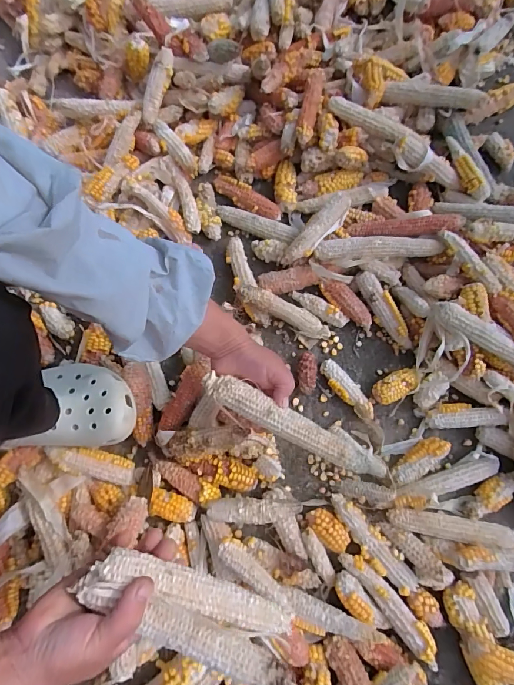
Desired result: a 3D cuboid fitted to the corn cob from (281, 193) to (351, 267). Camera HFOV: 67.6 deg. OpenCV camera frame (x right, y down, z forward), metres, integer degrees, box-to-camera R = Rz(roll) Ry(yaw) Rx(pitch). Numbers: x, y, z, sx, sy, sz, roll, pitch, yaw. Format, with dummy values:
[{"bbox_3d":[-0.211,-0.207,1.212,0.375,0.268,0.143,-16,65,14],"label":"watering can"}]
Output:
[{"bbox_3d":[0.098,-0.180,0.608,0.034,0.037,0.153,38,78,9],"label":"corn cob"}]

